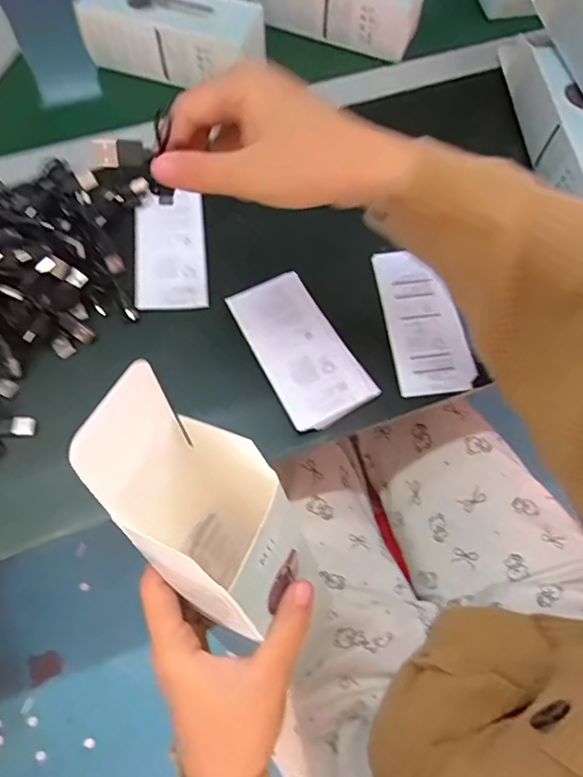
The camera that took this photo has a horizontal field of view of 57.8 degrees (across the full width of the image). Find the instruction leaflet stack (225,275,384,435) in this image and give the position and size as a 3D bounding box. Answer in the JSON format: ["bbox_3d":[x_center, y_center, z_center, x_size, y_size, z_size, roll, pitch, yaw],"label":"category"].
[{"bbox_3d":[0.009,-0.031,0.404,0.069,0.008,0.122,-26,76,-13],"label":"instruction leaflet stack"}]

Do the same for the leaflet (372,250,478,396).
[{"bbox_3d":[0.106,-0.056,0.425,0.059,0.005,0.125,-9,71,2],"label":"leaflet"}]

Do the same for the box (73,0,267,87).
[{"bbox_3d":[-0.112,-0.336,0.499,0.164,0.055,0.061,18,67,7],"label":"box"}]

